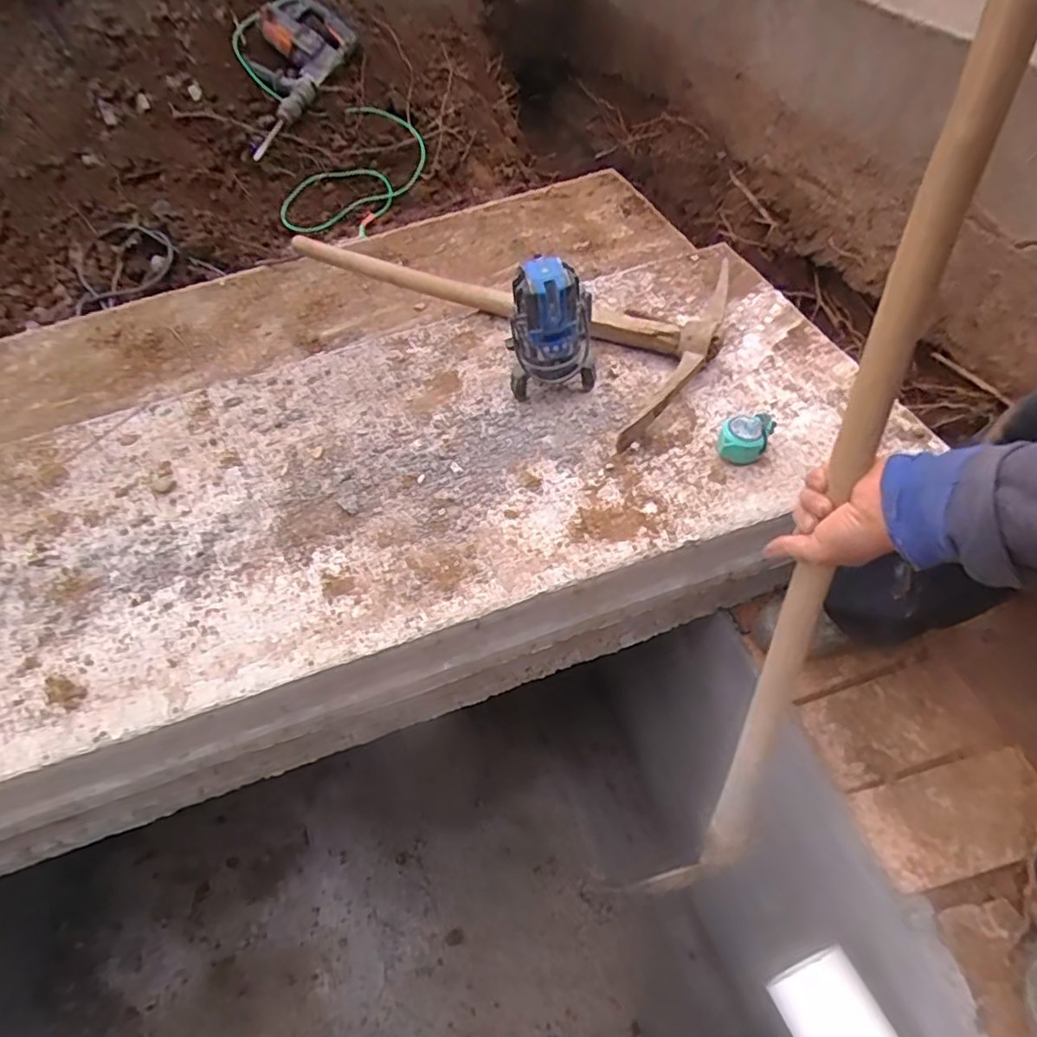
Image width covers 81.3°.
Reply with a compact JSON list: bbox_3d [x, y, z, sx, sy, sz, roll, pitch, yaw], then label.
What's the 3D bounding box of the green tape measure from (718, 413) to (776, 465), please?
[{"bbox_3d":[0.289,-0.102,0.774,0.061,0.051,0.066,17,58,20],"label":"green tape measure"}]

